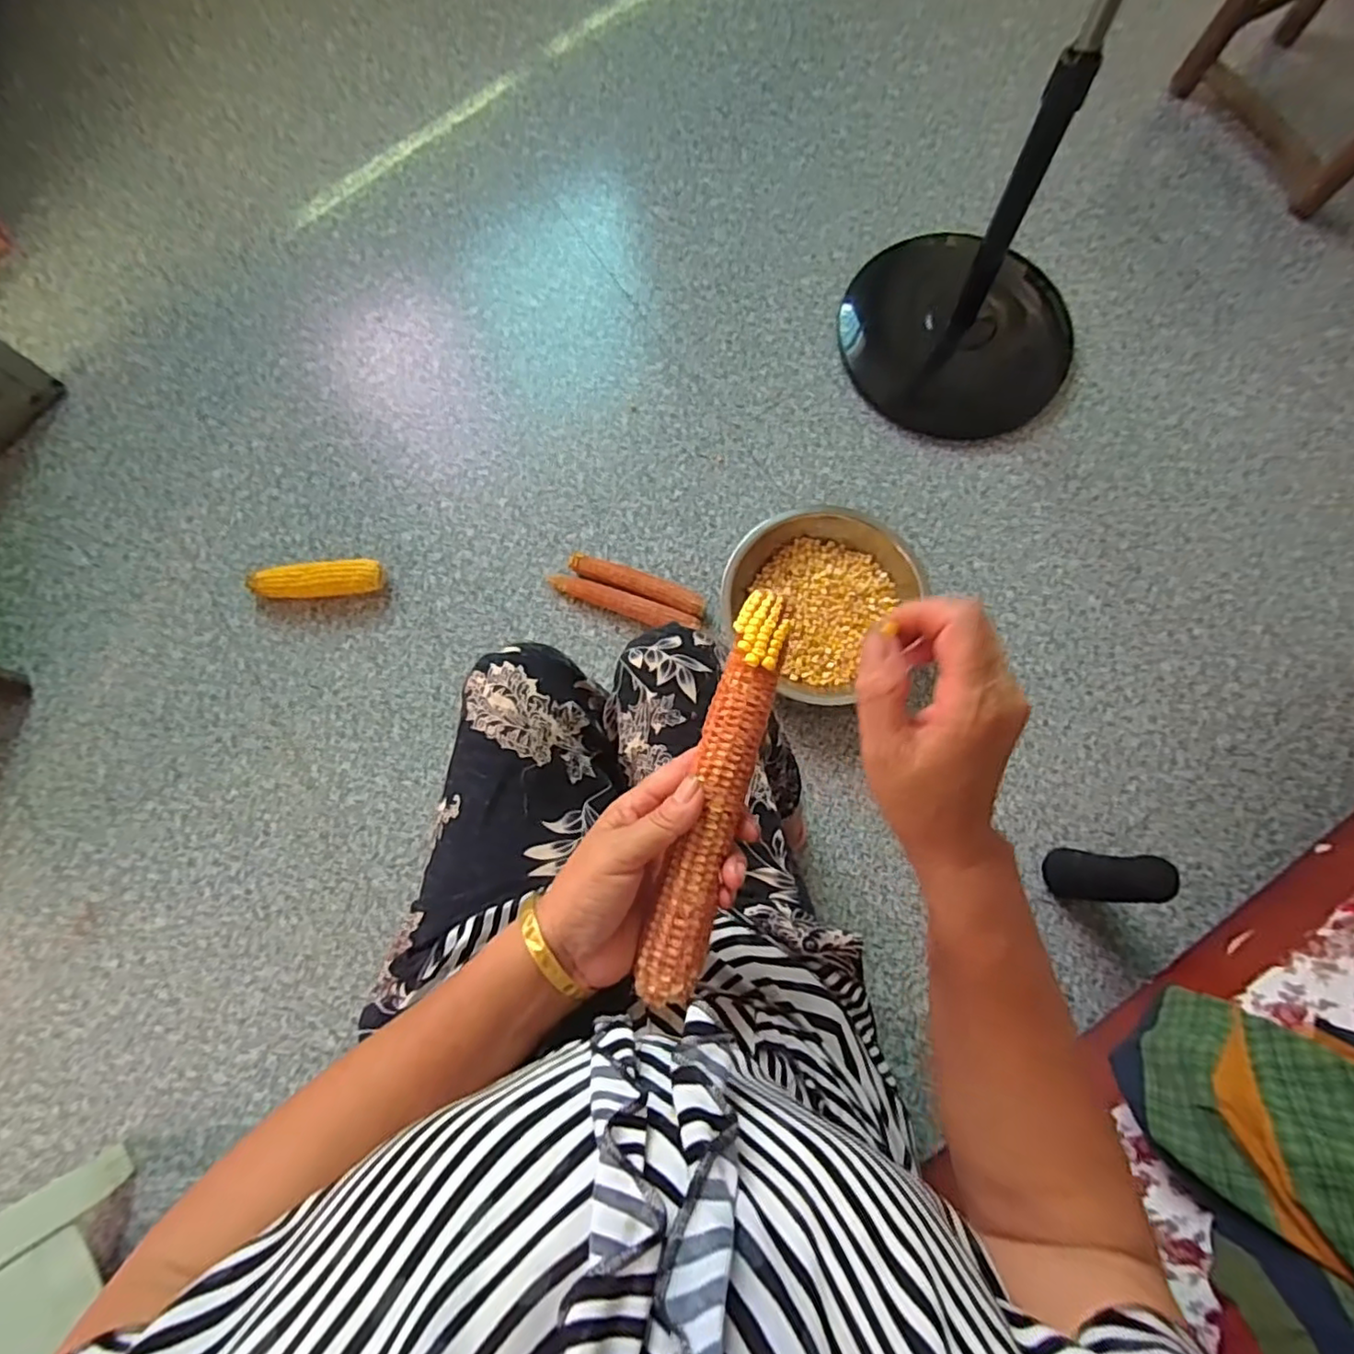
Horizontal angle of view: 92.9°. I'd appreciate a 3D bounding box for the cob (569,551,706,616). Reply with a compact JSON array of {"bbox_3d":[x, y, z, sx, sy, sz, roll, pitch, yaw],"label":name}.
[{"bbox_3d":[-0.059,-0.133,0.938,0.210,0.037,0.034,21,77,5],"label":"cob"}]

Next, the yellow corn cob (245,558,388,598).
[{"bbox_3d":[-0.526,-0.137,0.933,0.199,0.048,0.053,-7,76,-2],"label":"yellow corn cob"}]

